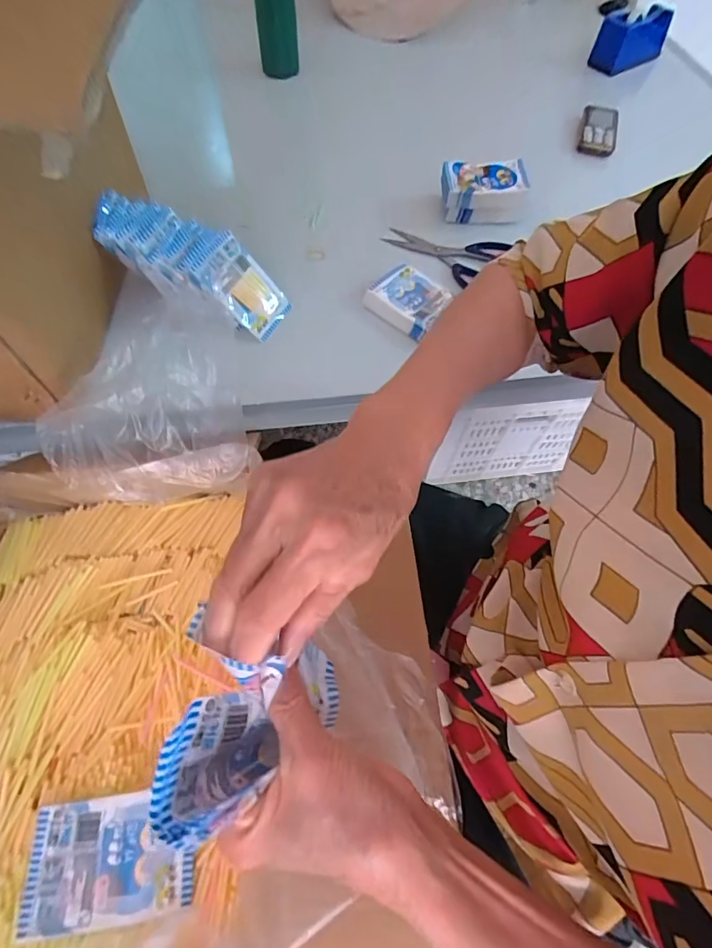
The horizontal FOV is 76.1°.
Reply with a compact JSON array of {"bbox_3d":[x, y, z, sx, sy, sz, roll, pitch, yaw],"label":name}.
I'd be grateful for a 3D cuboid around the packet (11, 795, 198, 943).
[{"bbox_3d":[-0.165,0.259,0.307,0.105,0.007,0.068,-5,61,-5],"label":"packet"}]

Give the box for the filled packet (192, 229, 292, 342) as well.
[{"bbox_3d":[-0.124,-0.209,0.509,0.017,0.104,0.070,2,55,52],"label":"filled packet"}]

